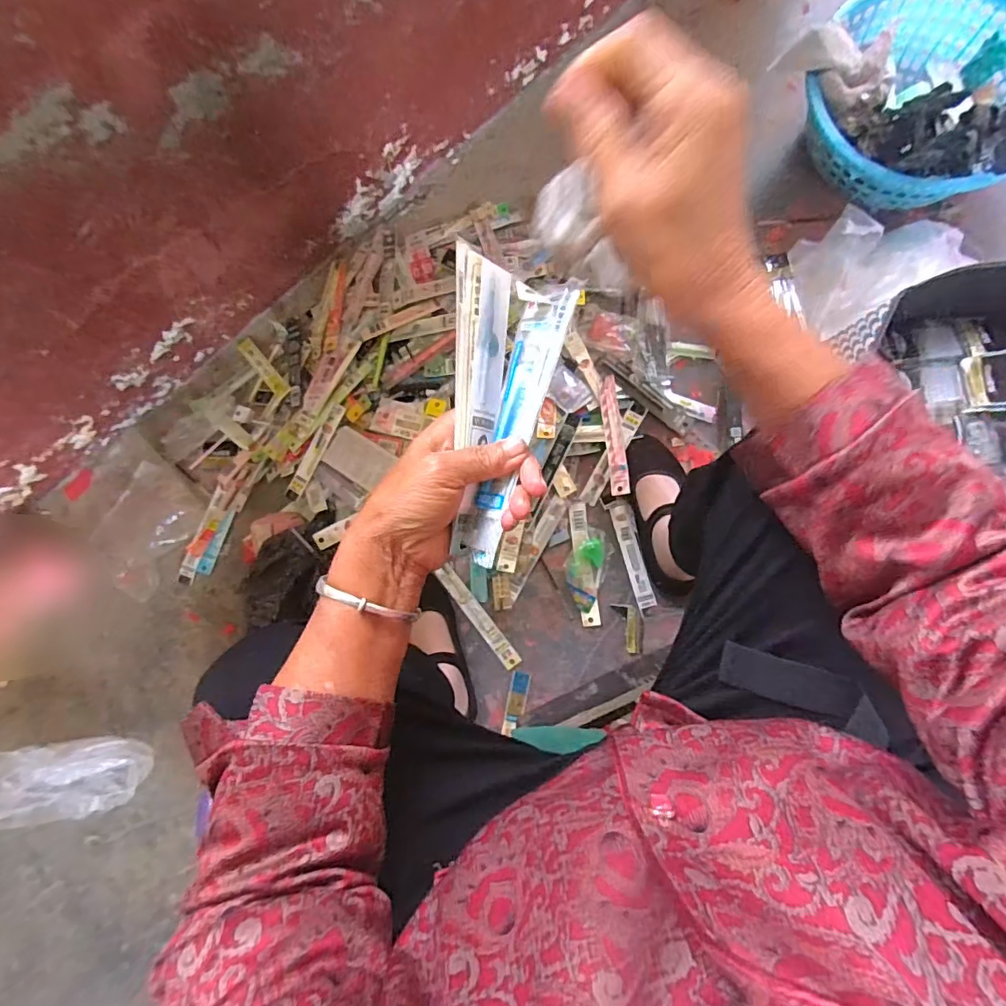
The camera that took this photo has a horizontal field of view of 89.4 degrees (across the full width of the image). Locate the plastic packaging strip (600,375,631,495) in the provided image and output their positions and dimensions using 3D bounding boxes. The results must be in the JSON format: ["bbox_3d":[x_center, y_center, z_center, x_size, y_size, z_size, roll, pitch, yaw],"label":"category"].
[{"bbox_3d":[0.160,-0.099,0.736,0.027,0.007,0.175,-10,81,23],"label":"plastic packaging strip"}]

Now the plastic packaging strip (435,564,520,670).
[{"bbox_3d":[-0.035,0.163,0.739,0.026,0.008,0.174,-38,80,-1],"label":"plastic packaging strip"}]

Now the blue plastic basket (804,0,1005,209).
[{"bbox_3d":[0.586,-0.563,0.706,0.291,0.113,0.298,-1,82,5],"label":"blue plastic basket"}]

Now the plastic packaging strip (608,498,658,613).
[{"bbox_3d":[0.188,0.074,0.737,0.029,0.004,0.155,-15,85,12],"label":"plastic packaging strip"}]

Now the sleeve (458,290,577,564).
[{"bbox_3d":[0.006,-0.048,0.309,0.032,0.012,0.171,15,85,7],"label":"sleeve"}]

